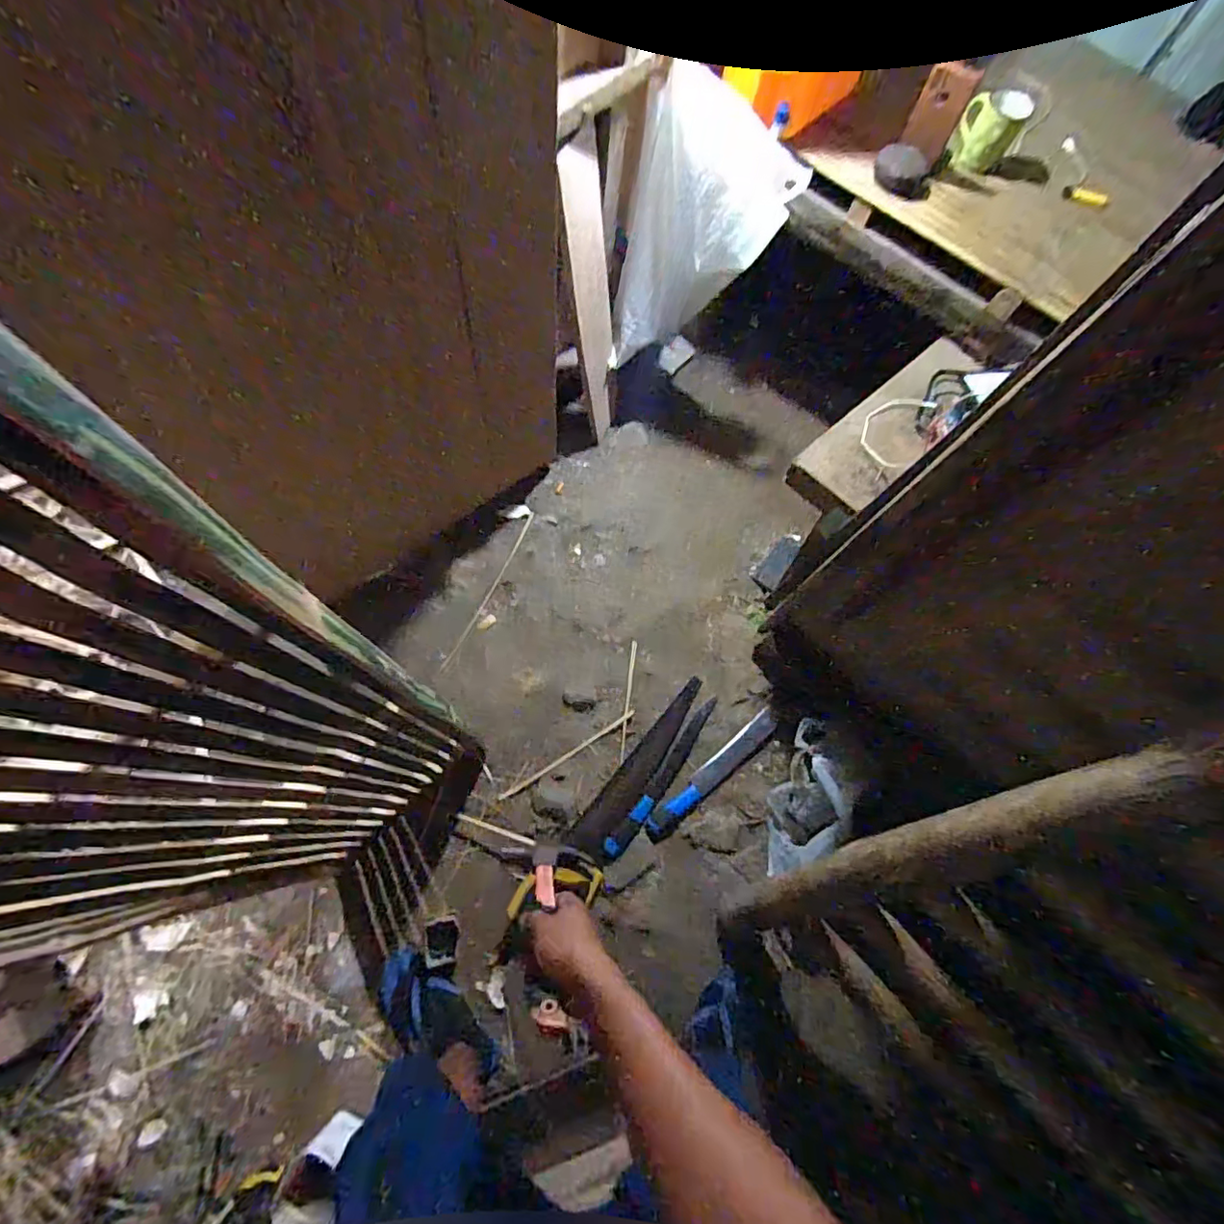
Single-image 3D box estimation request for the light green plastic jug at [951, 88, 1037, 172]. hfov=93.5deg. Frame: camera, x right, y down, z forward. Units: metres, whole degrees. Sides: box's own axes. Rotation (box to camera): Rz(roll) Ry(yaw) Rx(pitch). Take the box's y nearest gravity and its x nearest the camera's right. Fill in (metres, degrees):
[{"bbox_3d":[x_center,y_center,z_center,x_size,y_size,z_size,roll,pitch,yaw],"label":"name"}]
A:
[{"bbox_3d":[0.706,-0.906,1.087,0.107,0.086,0.079,31,69,5],"label":"light green plastic jug"}]

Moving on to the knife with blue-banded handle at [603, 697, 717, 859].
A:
[{"bbox_3d":[0.111,0.345,1.205,0.041,0.025,0.380,36,74,9],"label":"knife with blue-banded handle"}]

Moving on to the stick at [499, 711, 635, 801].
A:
[{"bbox_3d":[-0.093,0.304,1.229,0.329,0.011,0.012,-31,76,-11],"label":"stick"}]

